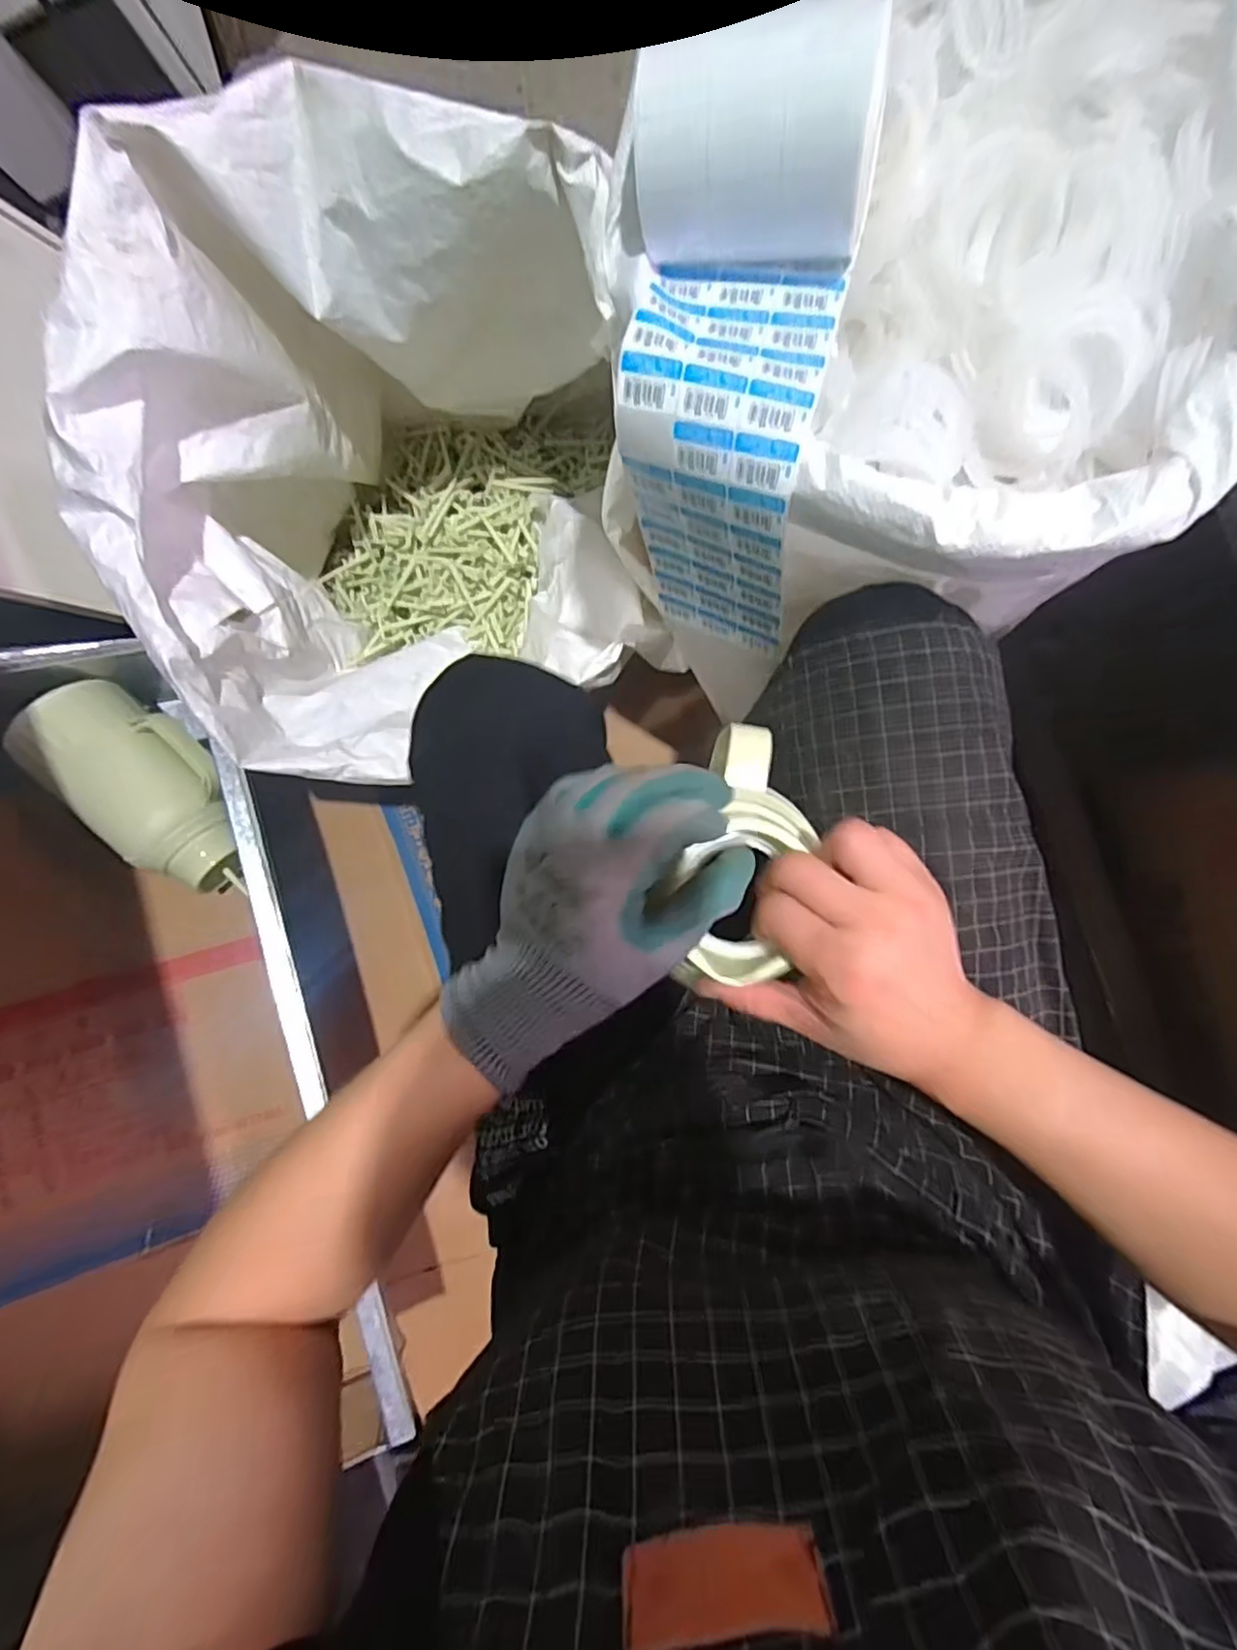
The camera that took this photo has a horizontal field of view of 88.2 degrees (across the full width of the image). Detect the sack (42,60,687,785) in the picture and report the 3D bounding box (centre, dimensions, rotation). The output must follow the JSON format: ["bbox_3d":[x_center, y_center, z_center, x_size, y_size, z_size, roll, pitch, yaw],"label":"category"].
[{"bbox_3d":[-0.277,-0.344,0.761,0.480,0.490,0.563,-6,88,9],"label":"sack"}]

